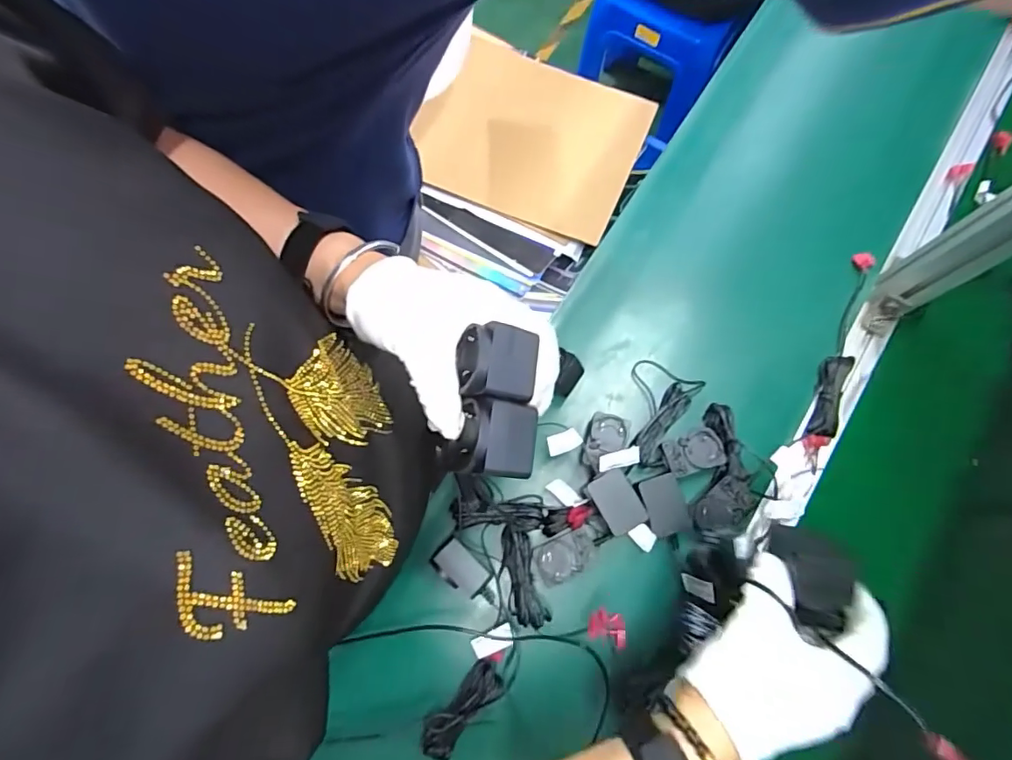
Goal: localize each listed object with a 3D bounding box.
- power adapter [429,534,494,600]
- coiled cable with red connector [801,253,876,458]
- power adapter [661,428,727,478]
[{"bbox_3d":[-0.045,0.189,0.517,0.056,0.038,0.036,40,80,11],"label":"power adapter"},{"bbox_3d":[0.371,-0.032,0.571,0.031,0.017,0.247,21,77,7],"label":"coiled cable with red connector"},{"bbox_3d":[0.195,0.075,0.538,0.058,0.019,0.040,-15,75,-3],"label":"power adapter"}]

